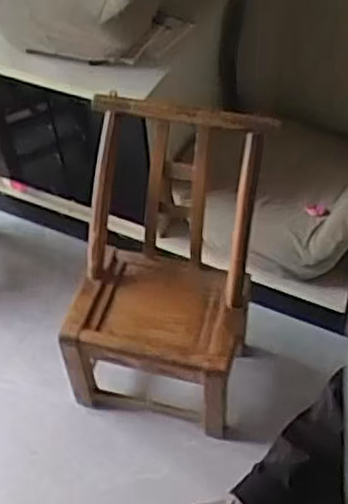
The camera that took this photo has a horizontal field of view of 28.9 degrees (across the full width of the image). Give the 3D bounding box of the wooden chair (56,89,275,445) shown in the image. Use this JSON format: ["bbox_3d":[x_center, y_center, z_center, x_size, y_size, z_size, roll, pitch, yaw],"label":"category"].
[{"bbox_3d":[-0.028,0.037,1.535,0.419,0.672,0.427,10,50,13],"label":"wooden chair"}]

